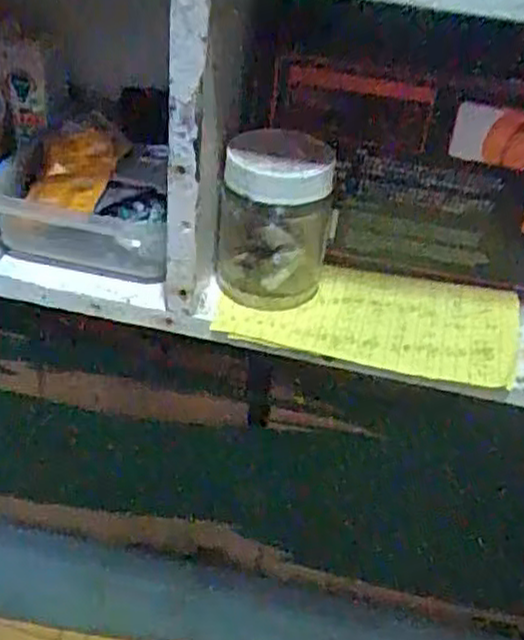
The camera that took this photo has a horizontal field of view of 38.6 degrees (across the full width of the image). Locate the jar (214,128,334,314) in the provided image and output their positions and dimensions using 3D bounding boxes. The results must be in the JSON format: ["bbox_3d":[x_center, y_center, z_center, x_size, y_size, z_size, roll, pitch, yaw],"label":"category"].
[{"bbox_3d":[0.008,-0.067,0.509,0.074,0.108,0.061,4,36,-2],"label":"jar"}]

